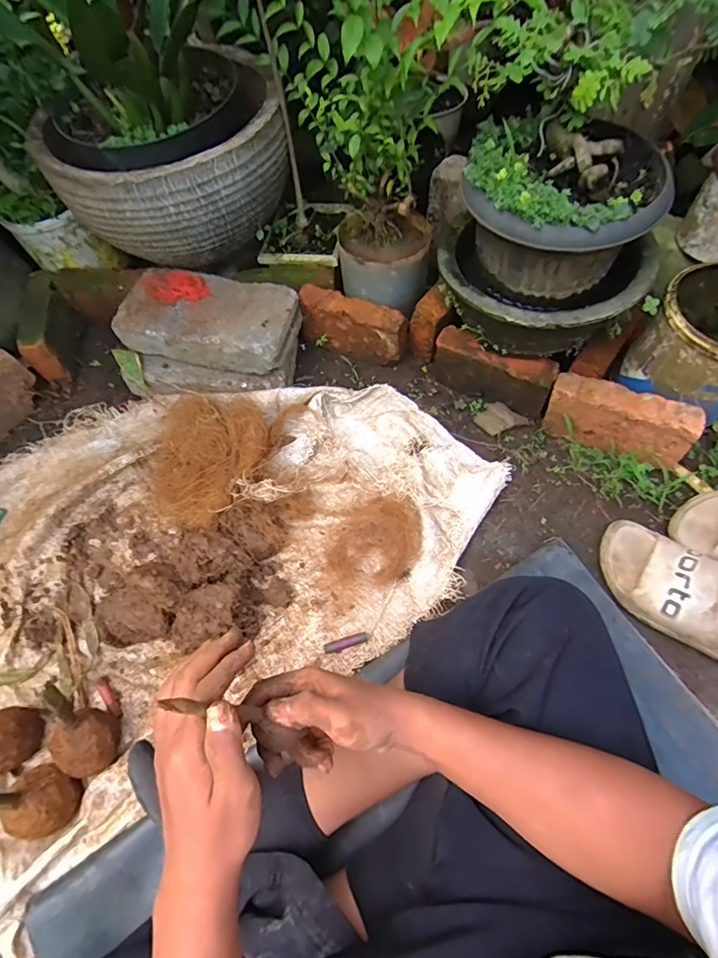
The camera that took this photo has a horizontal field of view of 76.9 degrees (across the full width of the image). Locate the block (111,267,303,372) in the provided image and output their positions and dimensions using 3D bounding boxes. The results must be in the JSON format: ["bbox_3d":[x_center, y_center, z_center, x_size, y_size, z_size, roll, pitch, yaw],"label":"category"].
[{"bbox_3d":[-0.253,-0.272,0.765,0.288,0.070,0.144,11,65,8],"label":"block"}]

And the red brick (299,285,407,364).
[{"bbox_3d":[-0.011,-0.269,0.804,0.191,0.097,0.062,21,68,12],"label":"red brick"}]

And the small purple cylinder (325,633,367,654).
[{"bbox_3d":[-0.018,0.225,0.620,0.060,0.010,0.015,-17,68,-5],"label":"small purple cylinder"}]

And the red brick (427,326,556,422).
[{"bbox_3d":[0.215,-0.170,0.741,0.195,0.111,0.045,29,68,15],"label":"red brick"}]

